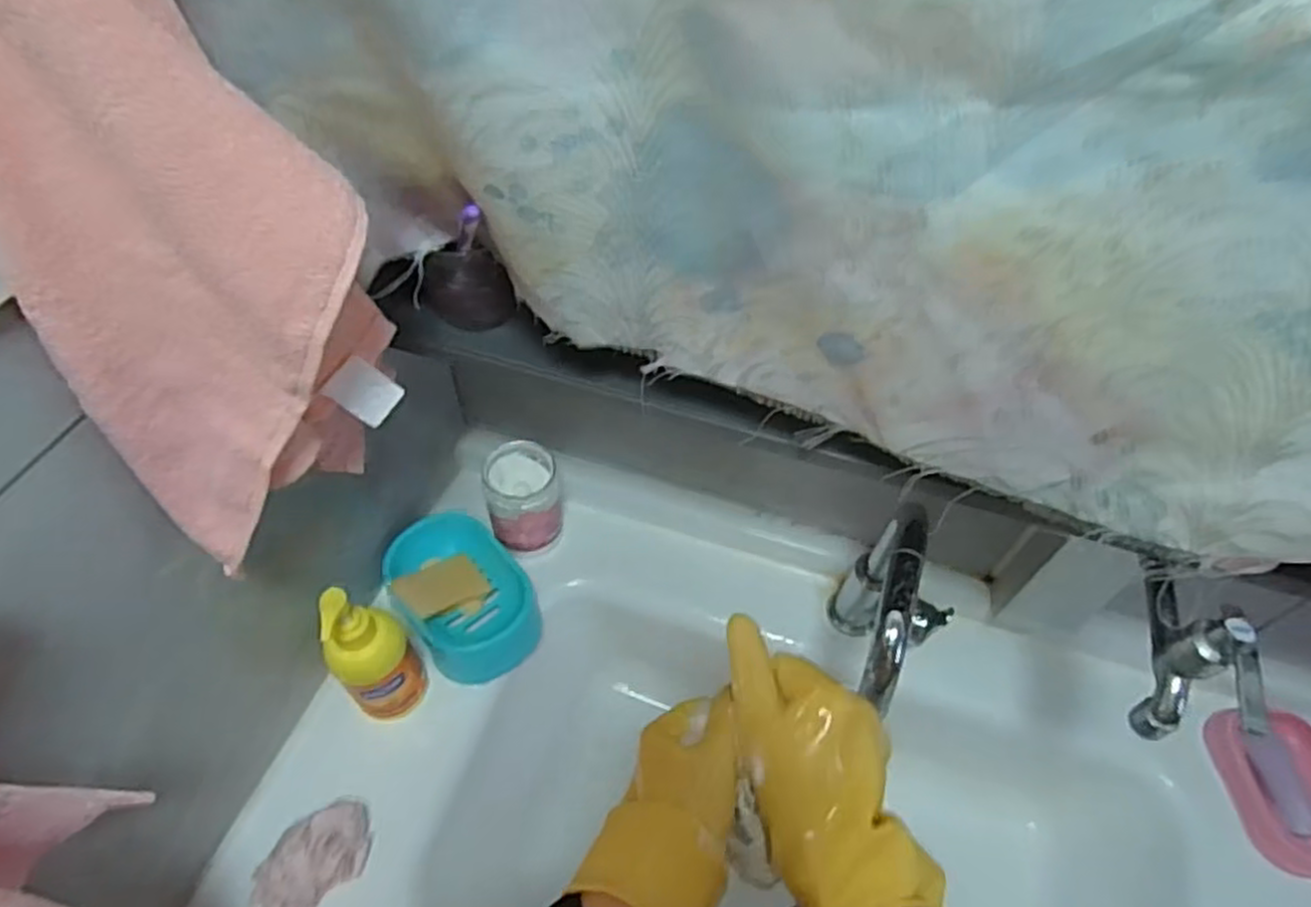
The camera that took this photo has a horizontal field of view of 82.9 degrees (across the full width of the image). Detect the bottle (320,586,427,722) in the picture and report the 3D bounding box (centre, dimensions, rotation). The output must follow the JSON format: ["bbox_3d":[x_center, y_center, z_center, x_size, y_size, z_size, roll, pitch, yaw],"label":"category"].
[{"bbox_3d":[-0.232,0.168,0.609,0.050,0.163,0.049,1,52,-1],"label":"bottle"}]

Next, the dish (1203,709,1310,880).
[{"bbox_3d":[0.560,0.295,0.655,0.108,0.037,0.135,-6,53,-7],"label":"dish"}]

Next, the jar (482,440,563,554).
[{"bbox_3d":[-0.133,0.046,0.751,0.071,0.105,0.078,1,52,-1],"label":"jar"}]

